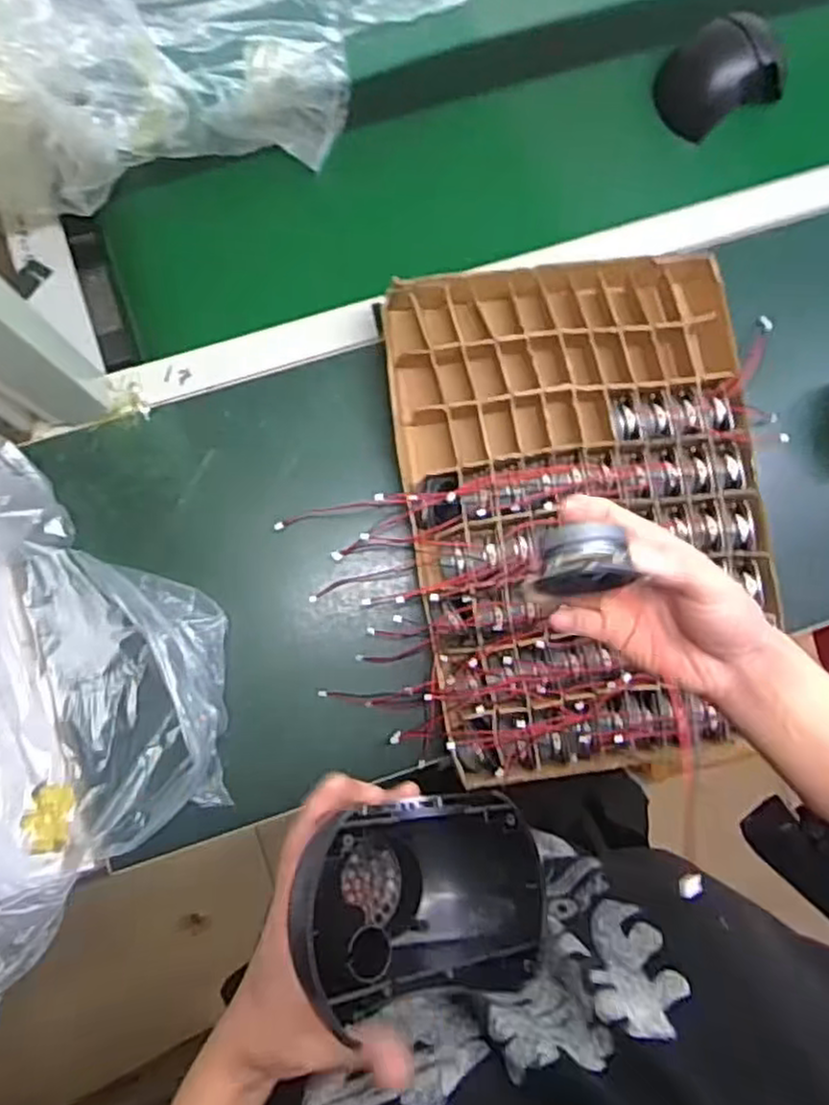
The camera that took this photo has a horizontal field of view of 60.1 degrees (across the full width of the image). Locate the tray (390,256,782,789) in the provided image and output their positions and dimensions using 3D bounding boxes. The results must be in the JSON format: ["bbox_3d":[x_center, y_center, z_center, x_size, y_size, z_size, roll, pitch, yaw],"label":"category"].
[{"bbox_3d":[0.153,-0.036,0.663,0.307,0.059,0.446,-7,85,-4],"label":"tray"}]

